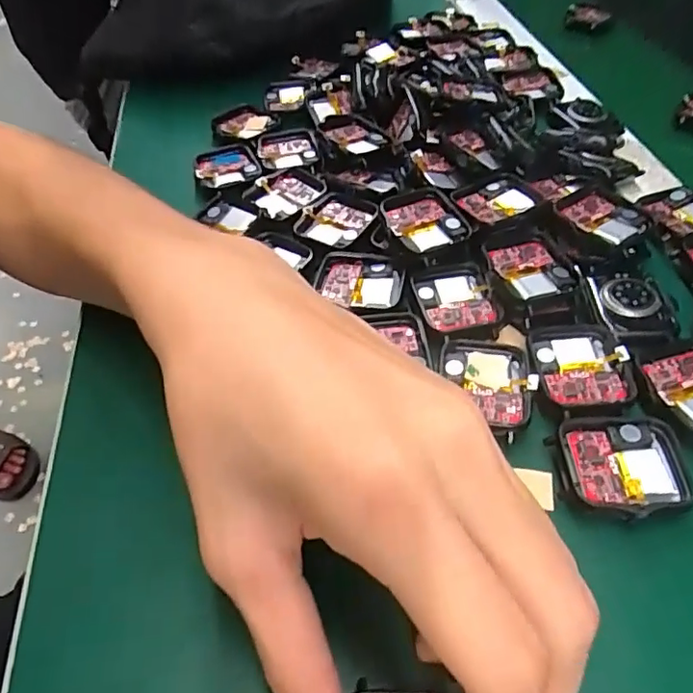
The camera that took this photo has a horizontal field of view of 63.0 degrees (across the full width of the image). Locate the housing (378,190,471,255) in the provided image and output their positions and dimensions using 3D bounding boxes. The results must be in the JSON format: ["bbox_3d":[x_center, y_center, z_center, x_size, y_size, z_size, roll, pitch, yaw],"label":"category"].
[{"bbox_3d":[0.039,-0.062,0.286,0.037,0.012,0.040,-14,50,-11],"label":"housing"}]

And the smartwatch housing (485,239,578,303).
[{"bbox_3d":[0.085,-0.036,0.263,0.033,0.008,0.037,-15,50,-12],"label":"smartwatch housing"}]

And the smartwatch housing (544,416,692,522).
[{"bbox_3d":[0.100,0.043,0.205,0.045,0.007,0.039,0,49,1],"label":"smartwatch housing"}]

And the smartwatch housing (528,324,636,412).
[{"bbox_3d":[0.097,0.008,0.234,0.036,0.007,0.043,-1,49,0],"label":"smartwatch housing"}]

